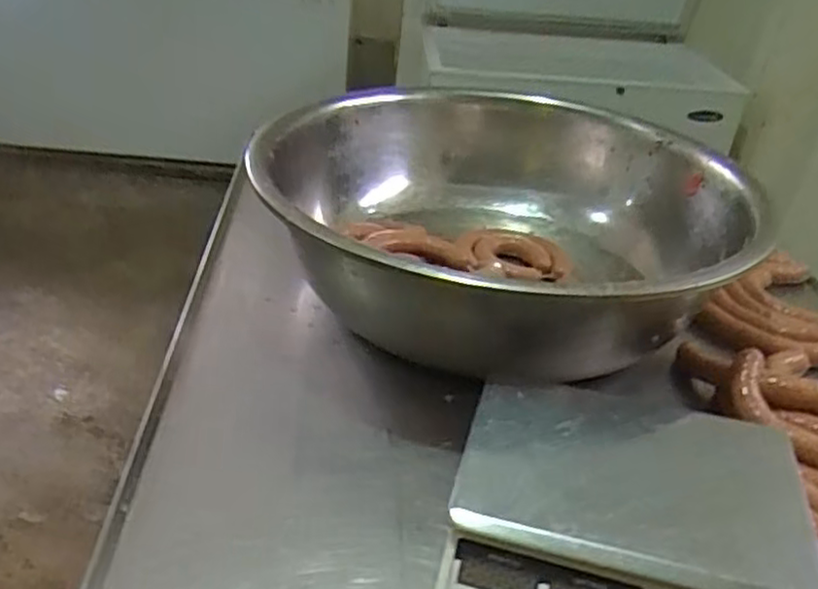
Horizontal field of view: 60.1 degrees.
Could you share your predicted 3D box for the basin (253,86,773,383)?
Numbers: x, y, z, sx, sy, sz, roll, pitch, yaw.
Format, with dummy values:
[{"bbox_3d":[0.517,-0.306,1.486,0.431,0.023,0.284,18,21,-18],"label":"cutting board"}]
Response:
[{"bbox_3d":[0.127,-0.118,1.133,0.721,0.239,0.734,3,33,-2],"label":"basin"}]

